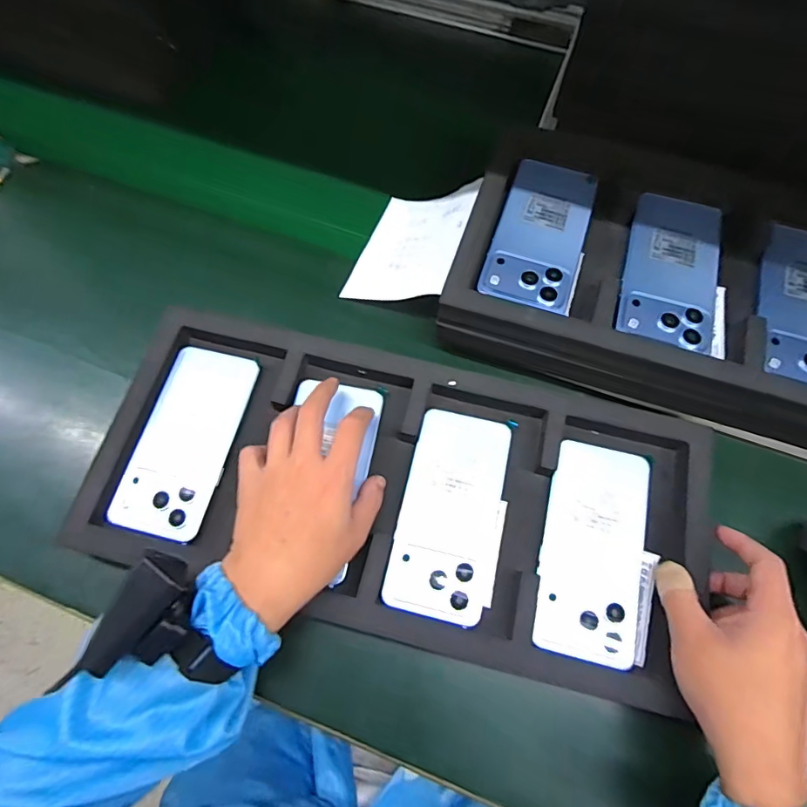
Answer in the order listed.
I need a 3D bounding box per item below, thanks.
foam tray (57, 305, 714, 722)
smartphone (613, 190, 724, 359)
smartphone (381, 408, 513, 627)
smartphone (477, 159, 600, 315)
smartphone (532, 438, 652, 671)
[{"bbox_3d":[-0.003,0.063,0.406,0.460,0.030,0.222,15,68,4],"label":"foam tray"},{"bbox_3d":[0.223,-0.111,0.423,0.073,0.012,0.139,15,68,6],"label":"smartphone"},{"bbox_3d":[0.037,0.084,0.403,0.076,0.004,0.159,12,68,5],"label":"smartphone"},{"bbox_3d":[0.121,-0.151,0.446,0.075,0.007,0.155,17,68,7],"label":"smartphone"},{"bbox_3d":[0.148,0.111,0.398,0.077,0.009,0.163,15,68,6],"label":"smartphone"}]

